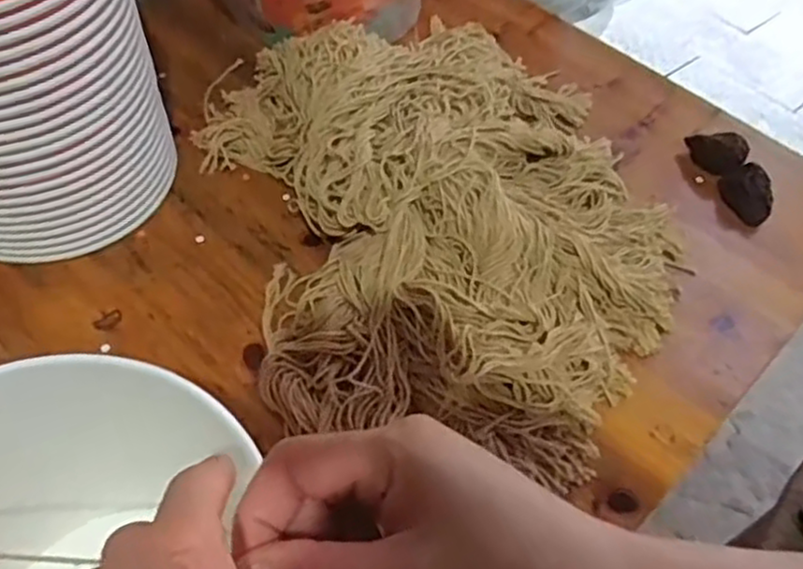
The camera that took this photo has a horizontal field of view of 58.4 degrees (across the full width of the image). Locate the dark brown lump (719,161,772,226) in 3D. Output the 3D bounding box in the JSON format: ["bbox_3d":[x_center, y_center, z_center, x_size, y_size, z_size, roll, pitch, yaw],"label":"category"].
[{"bbox_3d":[0.253,-0.066,0.521,0.023,0.030,0.041,-15,56,-15],"label":"dark brown lump"}]

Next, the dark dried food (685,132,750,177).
[{"bbox_3d":[0.238,-0.099,0.540,0.023,0.033,0.045,-20,57,-18],"label":"dark dried food"}]

